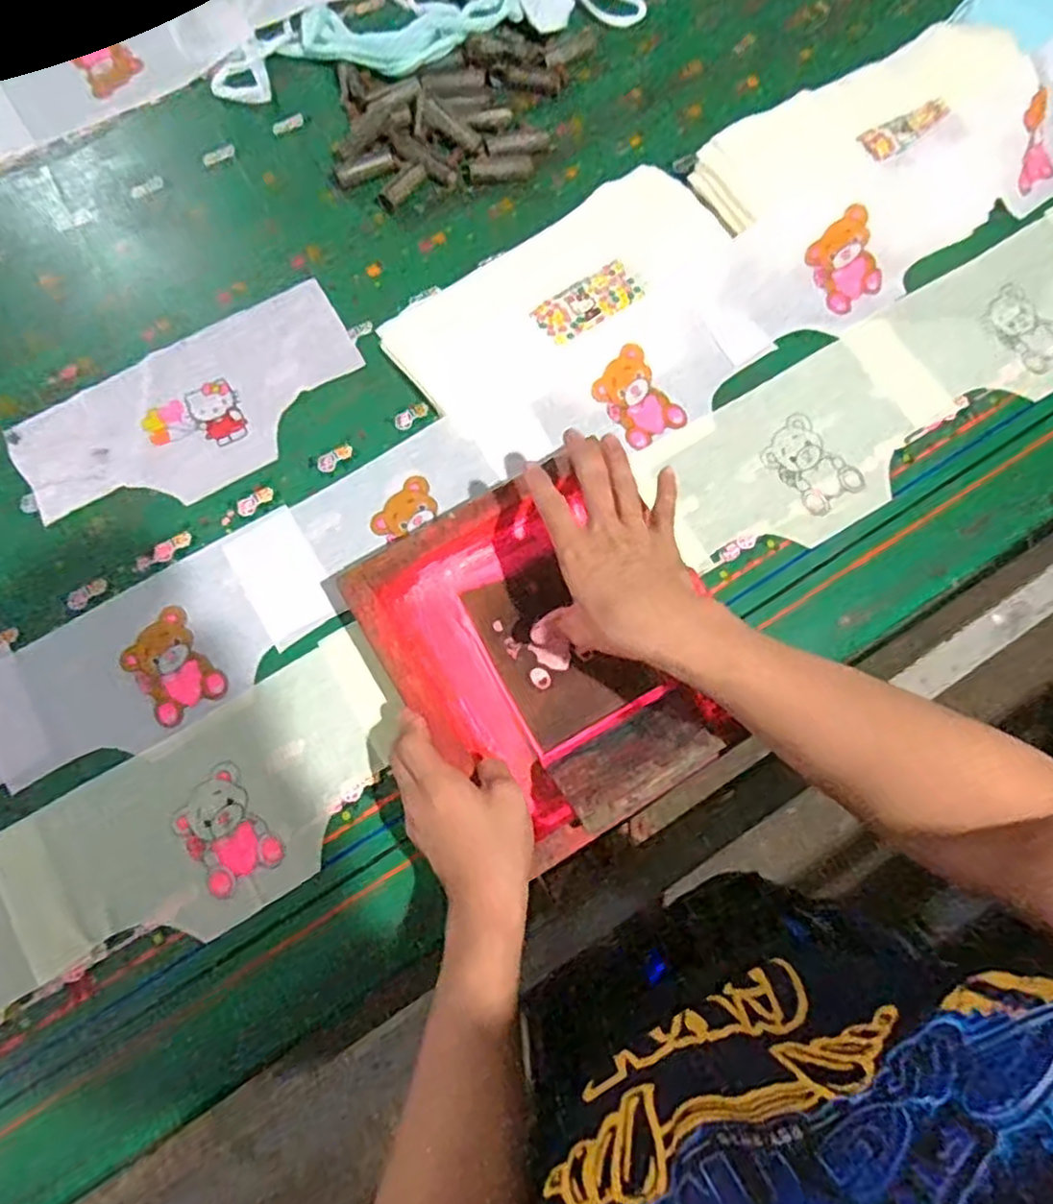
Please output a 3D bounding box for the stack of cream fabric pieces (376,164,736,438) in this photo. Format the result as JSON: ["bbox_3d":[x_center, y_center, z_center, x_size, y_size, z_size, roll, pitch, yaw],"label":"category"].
[{"bbox_3d":[0.035,-0.287,0.650,0.327,0.020,0.148,-37,78,-10],"label":"stack of cream fabric pieces"}]

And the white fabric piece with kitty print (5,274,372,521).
[{"bbox_3d":[-0.293,-0.169,0.624,0.300,0.007,0.146,-30,77,-8],"label":"white fabric piece with kitty print"}]

